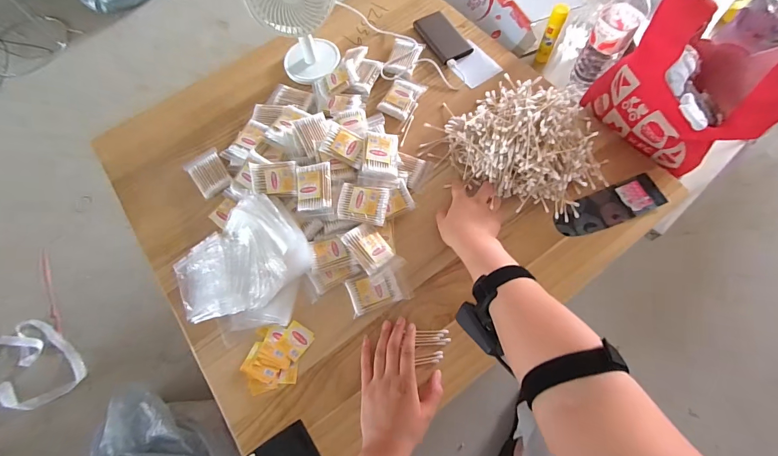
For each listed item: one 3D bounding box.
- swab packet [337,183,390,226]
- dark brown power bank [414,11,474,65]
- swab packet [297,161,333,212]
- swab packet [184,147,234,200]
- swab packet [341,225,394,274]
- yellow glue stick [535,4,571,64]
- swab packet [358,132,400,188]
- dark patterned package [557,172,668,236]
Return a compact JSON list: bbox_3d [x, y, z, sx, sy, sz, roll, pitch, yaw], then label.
[{"bbox_3d":[-0.039,-0.038,0.548,0.073,0.018,0.056,9,68,6],"label":"swab packet"},{"bbox_3d":[0.110,-0.389,0.728,0.072,0.019,0.131,-26,69,-8],"label":"dark brown power bank"},{"bbox_3d":[-0.119,-0.064,0.557,0.057,0.009,0.072,-2,85,14],"label":"swab packet"},{"bbox_3d":[-0.320,-0.098,0.633,0.060,0.007,0.087,-32,70,-10],"label":"swab packet"},{"bbox_3d":[-0.029,0.029,0.535,0.055,0.016,0.074,-30,73,-28],"label":"swab packet"},{"bbox_3d":[0.325,-0.388,0.714,0.030,0.114,0.024,22,70,11],"label":"yellow glue stick"},{"bbox_3d":[-0.011,-0.113,0.573,0.060,0.034,0.087,8,68,6],"label":"swab packet"},{"bbox_3d":[0.347,-0.033,0.565,0.171,0.011,0.058,-21,68,-5],"label":"dark patterned package"}]

